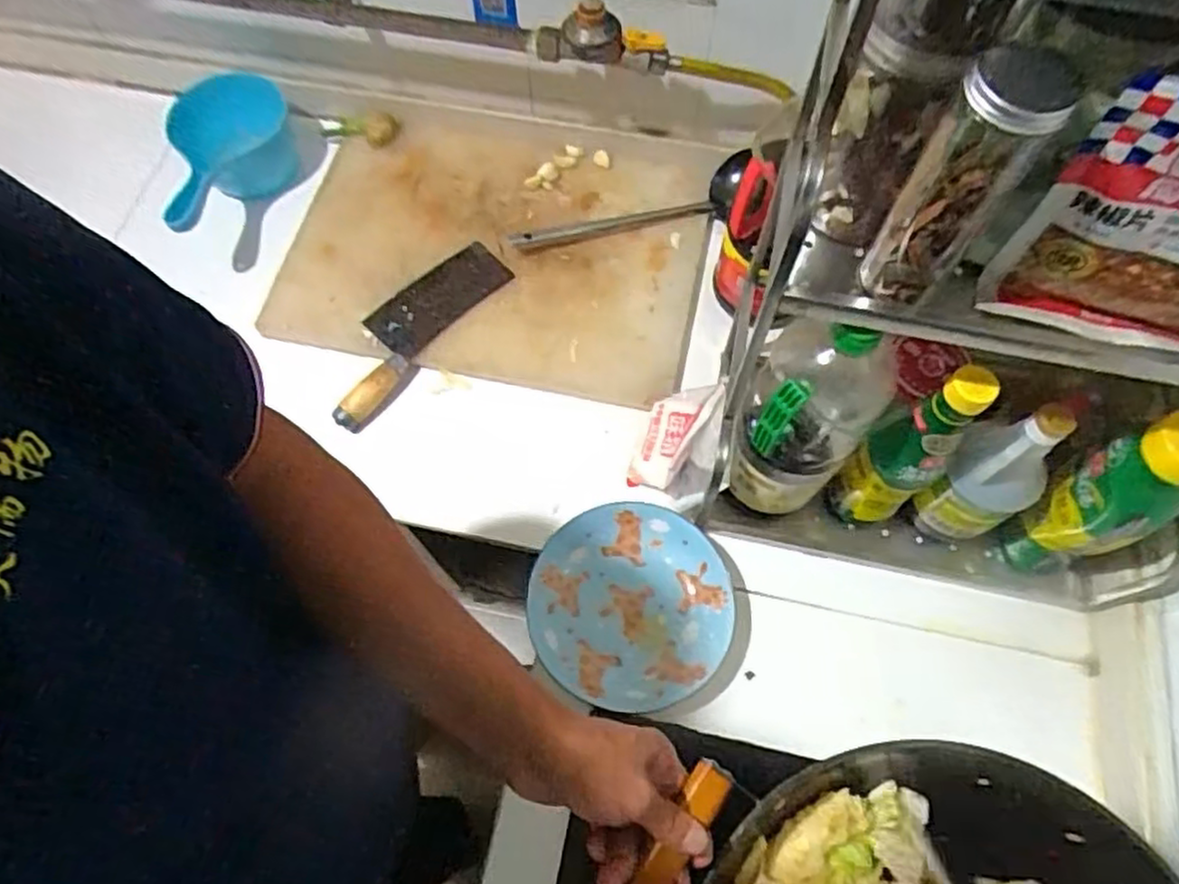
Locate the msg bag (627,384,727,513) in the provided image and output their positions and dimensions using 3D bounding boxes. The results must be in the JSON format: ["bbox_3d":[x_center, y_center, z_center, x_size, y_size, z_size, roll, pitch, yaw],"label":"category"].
[{"bbox_3d":[0.088,-0.007,0.725,0.082,0.132,0.115,14,68,7],"label":"msg bag"}]

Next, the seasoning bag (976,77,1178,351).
[{"bbox_3d":[0.336,-0.114,0.414,0.152,0.169,0.023,17,68,8],"label":"seasoning bag"}]

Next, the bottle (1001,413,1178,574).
[{"bbox_3d":[0.453,0.055,0.654,0.059,0.245,0.074,-41,72,-15],"label":"bottle"}]

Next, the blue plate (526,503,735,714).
[{"bbox_3d":[0.040,0.162,0.722,0.193,0.033,0.189,0,67,1],"label":"blue plate"}]

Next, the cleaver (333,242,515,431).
[{"bbox_3d":[-0.208,-0.129,0.849,0.091,0.036,0.265,38,72,15],"label":"cleaver"}]

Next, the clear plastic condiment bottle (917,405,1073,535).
[{"bbox_3d":[0.360,0.041,0.673,0.058,0.218,0.076,-32,70,-12],"label":"clear plastic condiment bottle"}]

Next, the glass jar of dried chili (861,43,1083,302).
[{"bbox_3d":[0.214,-0.148,0.427,0.055,0.159,0.059,33,71,14],"label":"glass jar of dried chili"}]

